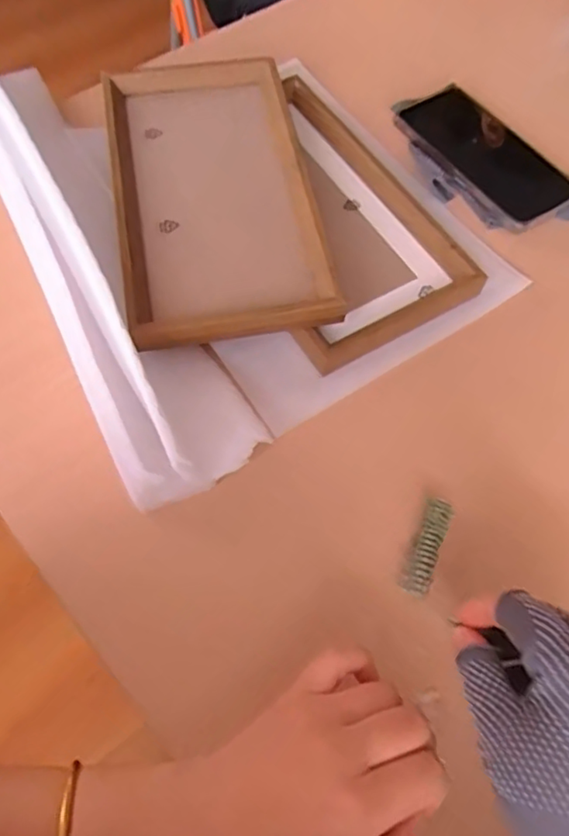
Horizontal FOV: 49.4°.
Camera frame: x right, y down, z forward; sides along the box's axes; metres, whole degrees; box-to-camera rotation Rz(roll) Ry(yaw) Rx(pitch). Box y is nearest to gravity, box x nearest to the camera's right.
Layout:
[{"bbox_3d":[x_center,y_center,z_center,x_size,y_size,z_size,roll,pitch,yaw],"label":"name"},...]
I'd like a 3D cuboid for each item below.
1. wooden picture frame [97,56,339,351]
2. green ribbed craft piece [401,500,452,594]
[{"bbox_3d":[-0.055,-0.171,0.480,0.142,0.044,0.263,-9,63,-8],"label":"wooden picture frame"},{"bbox_3d":[0.090,0.080,0.384,0.016,0.011,0.061,23,64,9],"label":"green ribbed craft piece"}]

